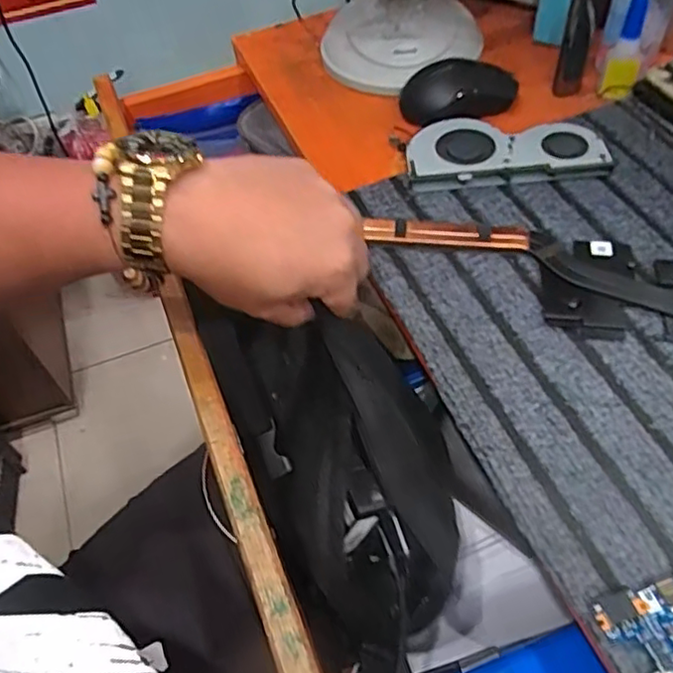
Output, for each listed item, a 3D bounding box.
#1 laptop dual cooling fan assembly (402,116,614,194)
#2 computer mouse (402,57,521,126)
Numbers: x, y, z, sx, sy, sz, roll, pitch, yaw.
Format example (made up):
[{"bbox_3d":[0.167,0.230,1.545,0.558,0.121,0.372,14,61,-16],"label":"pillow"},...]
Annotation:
[{"bbox_3d":[0.132,-0.148,0.495,0.149,0.011,0.075,-3,52,3],"label":"laptop dual cooling fan assembly"},{"bbox_3d":[0.107,-0.212,0.536,0.100,0.034,0.055,-18,53,-8],"label":"computer mouse"}]

